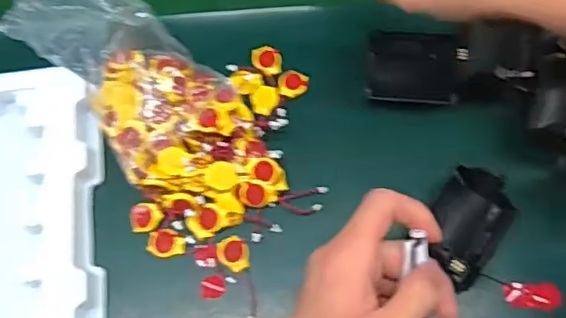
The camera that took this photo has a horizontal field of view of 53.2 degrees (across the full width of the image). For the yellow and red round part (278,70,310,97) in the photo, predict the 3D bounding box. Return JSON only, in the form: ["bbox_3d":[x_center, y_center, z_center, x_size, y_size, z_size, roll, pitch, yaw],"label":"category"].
[{"bbox_3d":[0.008,-0.059,0.441,0.022,0.005,0.021,-1,67,1],"label":"yellow and red round part"}]

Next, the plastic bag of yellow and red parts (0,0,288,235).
[{"bbox_3d":[-0.094,-0.047,0.404,0.100,0.069,0.218,-37,73,-12],"label":"plastic bag of yellow and red parts"}]

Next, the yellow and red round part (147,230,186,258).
[{"bbox_3d":[-0.081,0.060,0.398,0.027,0.004,0.019,10,68,6],"label":"yellow and red round part"}]

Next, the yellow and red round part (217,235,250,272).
[{"bbox_3d":[-0.033,0.065,0.390,0.026,0.004,0.021,38,73,16],"label":"yellow and red round part"}]

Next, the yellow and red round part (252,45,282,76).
[{"bbox_3d":[-0.013,-0.078,0.447,0.023,0.004,0.027,-1,67,1],"label":"yellow and red round part"}]

